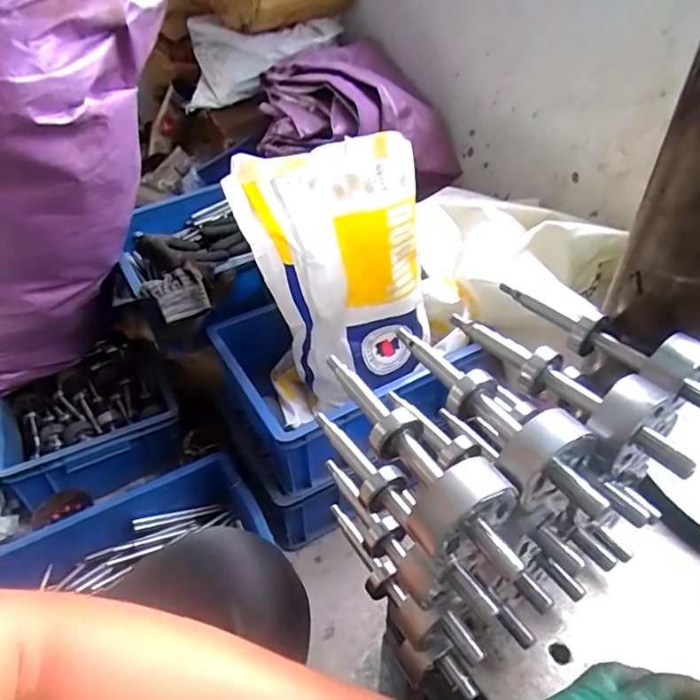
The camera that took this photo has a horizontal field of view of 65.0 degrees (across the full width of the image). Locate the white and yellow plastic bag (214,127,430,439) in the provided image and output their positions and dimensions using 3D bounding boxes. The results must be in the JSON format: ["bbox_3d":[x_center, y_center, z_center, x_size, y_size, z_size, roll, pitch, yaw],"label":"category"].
[{"bbox_3d":[-0.030,-0.092,0.831,0.247,0.393,0.142,-8,42,-7],"label":"white and yellow plastic bag"}]

